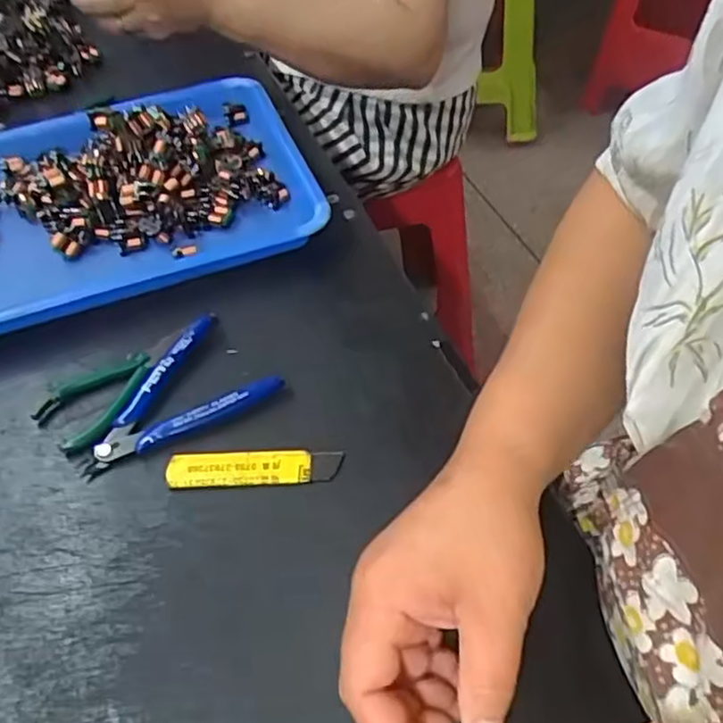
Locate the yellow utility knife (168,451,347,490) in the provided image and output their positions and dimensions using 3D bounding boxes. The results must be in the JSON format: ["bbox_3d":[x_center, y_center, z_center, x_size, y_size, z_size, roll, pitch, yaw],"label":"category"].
[{"bbox_3d":[-0.060,0.059,0.385,0.096,0.007,0.020,-3,47,3],"label":"yellow utility knife"}]

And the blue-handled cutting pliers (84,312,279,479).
[{"bbox_3d":[-0.118,0.019,0.418,0.116,0.017,0.075,-29,52,-20],"label":"blue-handled cutting pliers"}]

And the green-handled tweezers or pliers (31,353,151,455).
[{"bbox_3d":[-0.166,0.020,0.424,0.056,0.010,0.073,23,54,24],"label":"green-handled tweezers or pliers"}]

